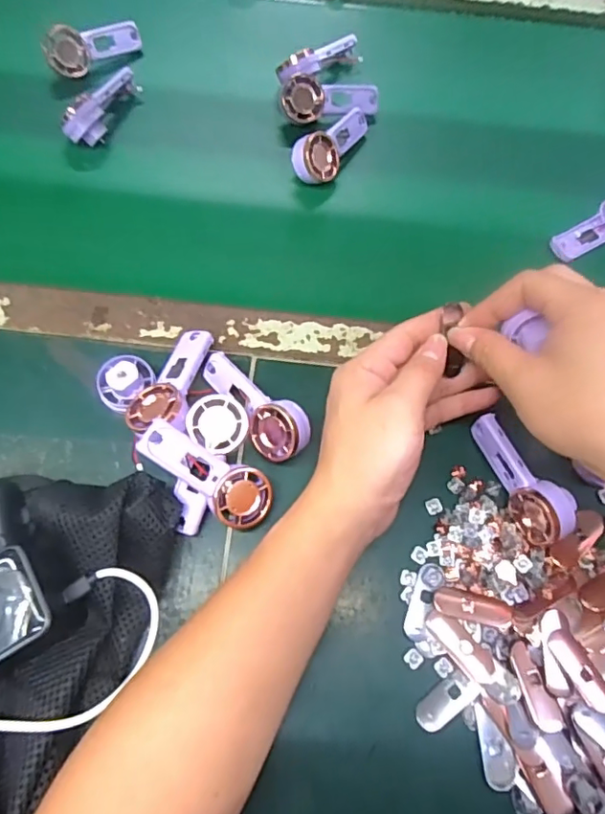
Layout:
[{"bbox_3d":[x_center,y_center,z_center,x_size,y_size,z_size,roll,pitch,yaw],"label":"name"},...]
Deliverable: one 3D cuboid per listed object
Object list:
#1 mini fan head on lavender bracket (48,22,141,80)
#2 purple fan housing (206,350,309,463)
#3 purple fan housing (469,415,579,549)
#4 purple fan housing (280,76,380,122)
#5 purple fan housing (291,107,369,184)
[{"bbox_3d":[-0.197,-0.344,0.520,0.034,0.047,0.088,39,73,12],"label":"mini fan head on lavender bracket"},{"bbox_3d":[-0.032,-0.003,0.387,0.036,0.035,0.094,-34,75,-13],"label":"purple fan housing"},{"bbox_3d":[0.152,0.047,0.376,0.030,0.033,0.093,-23,72,-10],"label":"purple fan housing"},{"bbox_3d":[0.027,-0.282,0.506,0.090,0.036,0.031,-6,70,-4],"label":"purple fan housing"},{"bbox_3d":[0.026,-0.236,0.490,0.035,0.040,0.099,31,72,9],"label":"purple fan housing"}]

